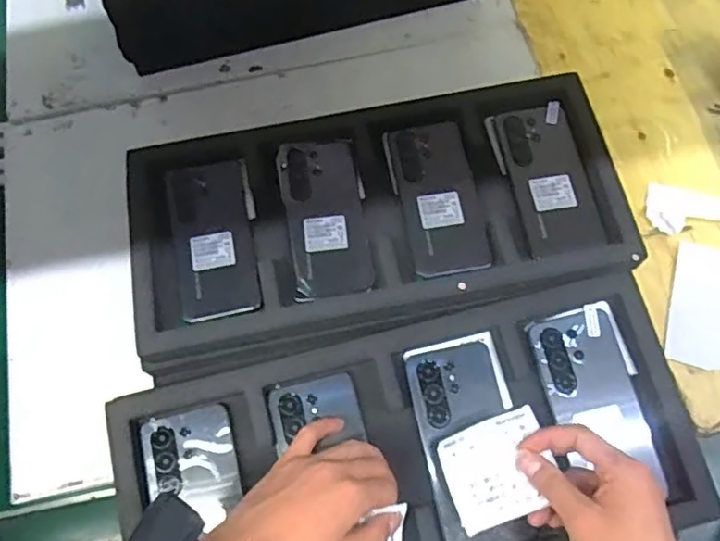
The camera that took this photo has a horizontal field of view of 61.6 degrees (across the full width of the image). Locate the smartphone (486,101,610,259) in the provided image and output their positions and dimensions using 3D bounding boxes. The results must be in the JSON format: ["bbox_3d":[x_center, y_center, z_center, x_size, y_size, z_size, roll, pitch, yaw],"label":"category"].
[{"bbox_3d":[0.187,-0.092,0.608,0.078,0.011,0.165,-9,69,-3],"label":"smartphone"}]

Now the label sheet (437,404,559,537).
[{"bbox_3d":[0.106,0.152,0.465,0.081,0.009,0.071,-28,62,11],"label":"label sheet"}]

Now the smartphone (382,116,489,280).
[{"bbox_3d":[0.077,-0.073,0.605,0.078,0.007,0.164,-9,69,-3],"label":"smartphone"}]

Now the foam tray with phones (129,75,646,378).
[{"bbox_3d":[0.018,-0.060,0.596,0.470,0.024,0.232,-11,69,-4],"label":"foam tray with phones"}]

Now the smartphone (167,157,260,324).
[{"bbox_3d":[-0.142,-0.033,0.593,0.075,0.008,0.165,-11,69,-4],"label":"smartphone"}]

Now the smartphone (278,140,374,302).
[{"bbox_3d":[-0.034,-0.054,0.598,0.073,0.008,0.168,-8,68,-3],"label":"smartphone"}]

